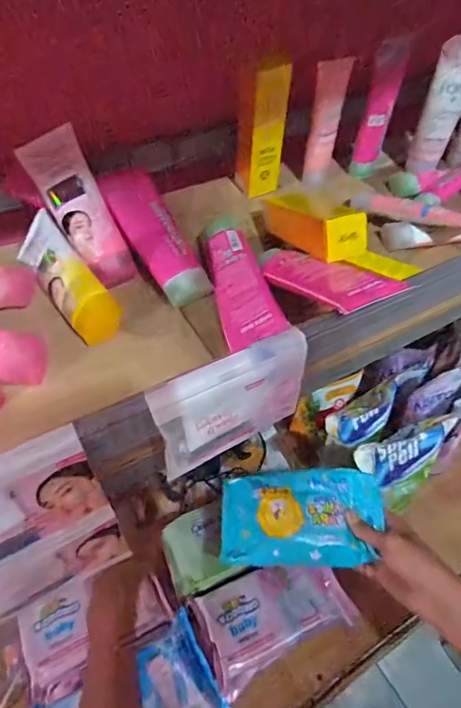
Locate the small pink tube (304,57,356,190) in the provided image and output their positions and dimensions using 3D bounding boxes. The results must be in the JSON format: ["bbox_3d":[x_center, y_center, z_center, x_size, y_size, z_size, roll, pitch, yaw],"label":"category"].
[{"bbox_3d":[0.106,-0.261,0.508,0.035,0.117,0.026,11,51,8],"label":"small pink tube"}]

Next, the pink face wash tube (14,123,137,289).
[{"bbox_3d":[-0.142,-0.141,0.430,0.052,0.028,0.156,-29,90,-22],"label":"pink face wash tube"}]

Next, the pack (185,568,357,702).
[{"bbox_3d":[0.057,0.317,0.557,0.177,0.046,0.099,-19,54,-16],"label":"pack"}]

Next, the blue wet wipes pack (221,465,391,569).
[{"bbox_3d":[0.086,0.191,0.526,0.187,0.029,0.103,-4,51,-4],"label":"blue wet wipes pack"}]

